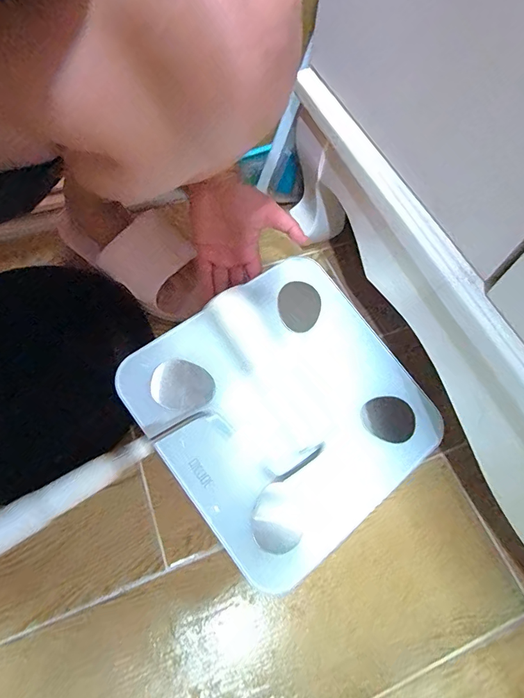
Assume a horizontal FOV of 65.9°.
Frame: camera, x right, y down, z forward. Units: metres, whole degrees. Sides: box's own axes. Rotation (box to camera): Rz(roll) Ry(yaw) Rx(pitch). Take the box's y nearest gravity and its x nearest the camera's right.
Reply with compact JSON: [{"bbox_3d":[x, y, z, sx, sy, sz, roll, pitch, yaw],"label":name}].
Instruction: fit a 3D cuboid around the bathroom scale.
[{"bbox_3d":[0.029,0.053,0.394,0.251,0.025,0.251,-35,83,-18],"label":"bathroom scale"}]

